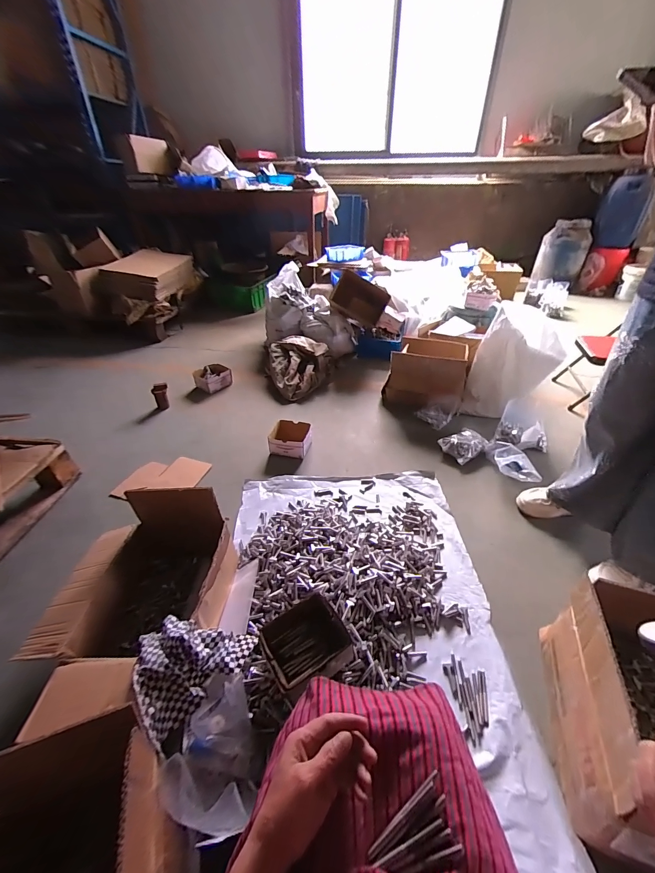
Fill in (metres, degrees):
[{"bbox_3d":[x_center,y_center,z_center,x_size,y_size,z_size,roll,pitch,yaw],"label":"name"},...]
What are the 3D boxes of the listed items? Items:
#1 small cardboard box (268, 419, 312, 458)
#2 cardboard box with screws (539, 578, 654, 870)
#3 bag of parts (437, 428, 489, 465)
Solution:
[{"bbox_3d":[-0.156,0.014,1.447,0.162,0.091,0.152,7,36,9],"label":"small cardboard box"},{"bbox_3d":[0.576,0.493,0.595,0.263,0.246,0.328,13,37,16],"label":"cardboard box with screws"},{"bbox_3d":[0.569,0.037,1.449,0.178,0.060,0.146,-22,42,-30],"label":"bag of parts"}]

